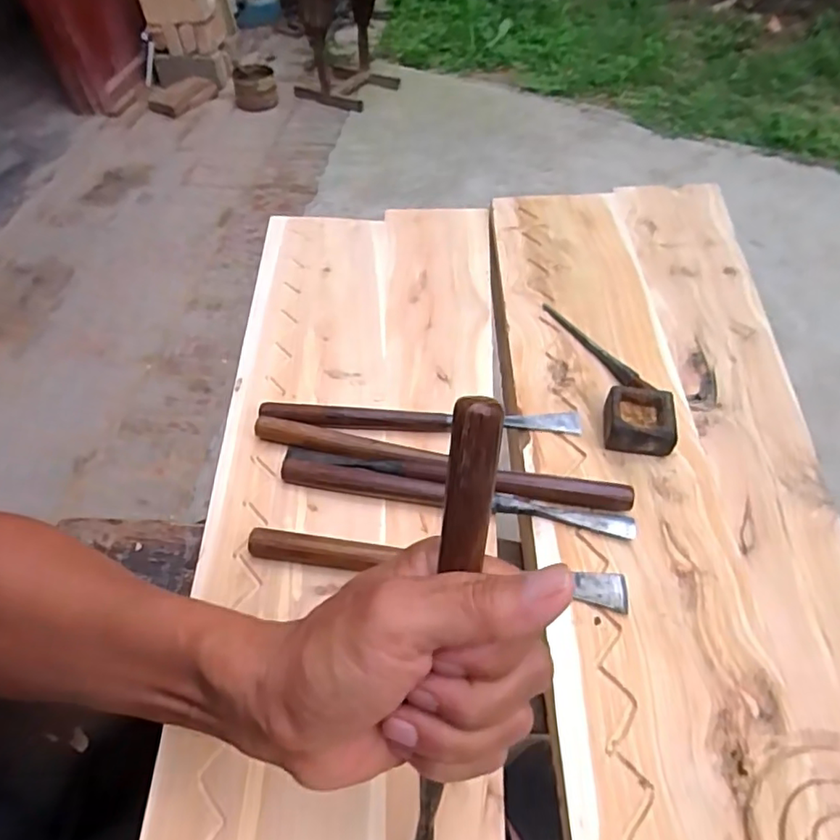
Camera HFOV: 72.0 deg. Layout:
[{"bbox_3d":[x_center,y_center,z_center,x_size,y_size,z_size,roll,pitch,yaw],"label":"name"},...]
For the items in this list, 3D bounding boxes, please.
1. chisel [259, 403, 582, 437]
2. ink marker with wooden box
[{"bbox_3d":[0.000,0.000,0.465,0.254,0.017,0.020,1,51,4],"label":"chisel"},{"bbox_3d":[0.157,-0.047,0.486,0.053,0.030,0.183,-10,51,-5],"label":"ink marker with wooden box"}]

